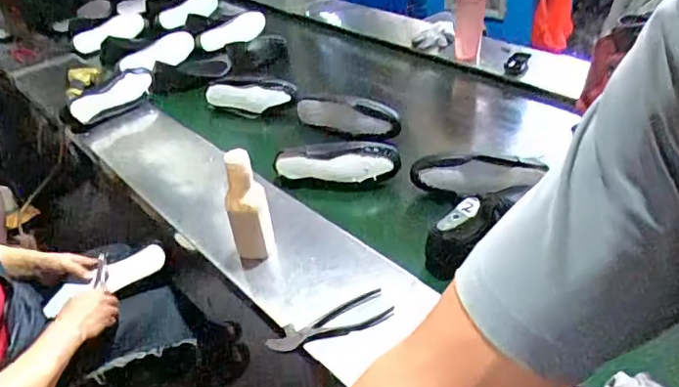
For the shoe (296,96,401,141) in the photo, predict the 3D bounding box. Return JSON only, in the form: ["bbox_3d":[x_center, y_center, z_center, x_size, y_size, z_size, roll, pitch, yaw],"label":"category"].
[{"bbox_3d":[0.012,-0.187,1.356,0.256,0.097,0.091,12,39,23],"label":"shoe"}]

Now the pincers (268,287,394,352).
[{"bbox_3d":[-0.014,0.204,0.851,0.199,0.036,0.066,-18,37,-17],"label":"pincers"}]

